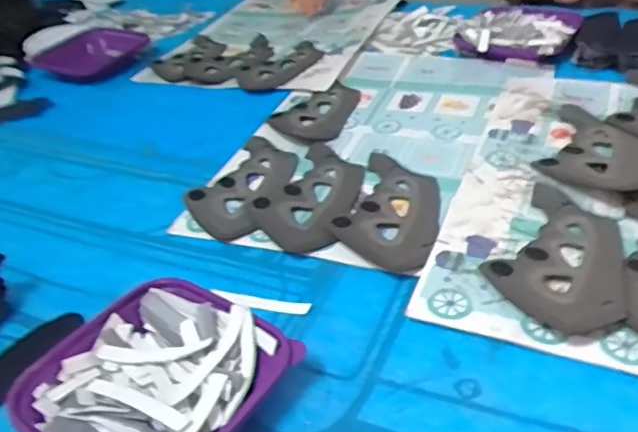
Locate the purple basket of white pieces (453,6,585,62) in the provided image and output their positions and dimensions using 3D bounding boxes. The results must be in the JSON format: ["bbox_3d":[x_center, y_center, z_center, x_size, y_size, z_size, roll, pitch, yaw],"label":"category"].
[{"bbox_3d":[0.325,-0.298,0.975,0.179,0.055,0.173,-3,34,2],"label":"purple basket of white pieces"}]

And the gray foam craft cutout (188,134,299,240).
[{"bbox_3d":[-0.091,-0.046,0.742,0.104,0.009,0.201,7,36,17],"label":"gray foam craft cutout"}]

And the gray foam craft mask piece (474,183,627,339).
[{"bbox_3d":[0.241,0.035,0.577,0.118,0.010,0.195,15,39,27],"label":"gray foam craft mask piece"}]

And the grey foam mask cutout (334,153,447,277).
[{"bbox_3d":[0.086,-0.012,0.669,0.112,0.010,0.196,9,37,20],"label":"grey foam mask cutout"}]

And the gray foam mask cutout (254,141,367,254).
[{"bbox_3d":[-0.005,-0.031,0.708,0.109,0.008,0.206,6,36,16],"label":"gray foam mask cutout"}]

